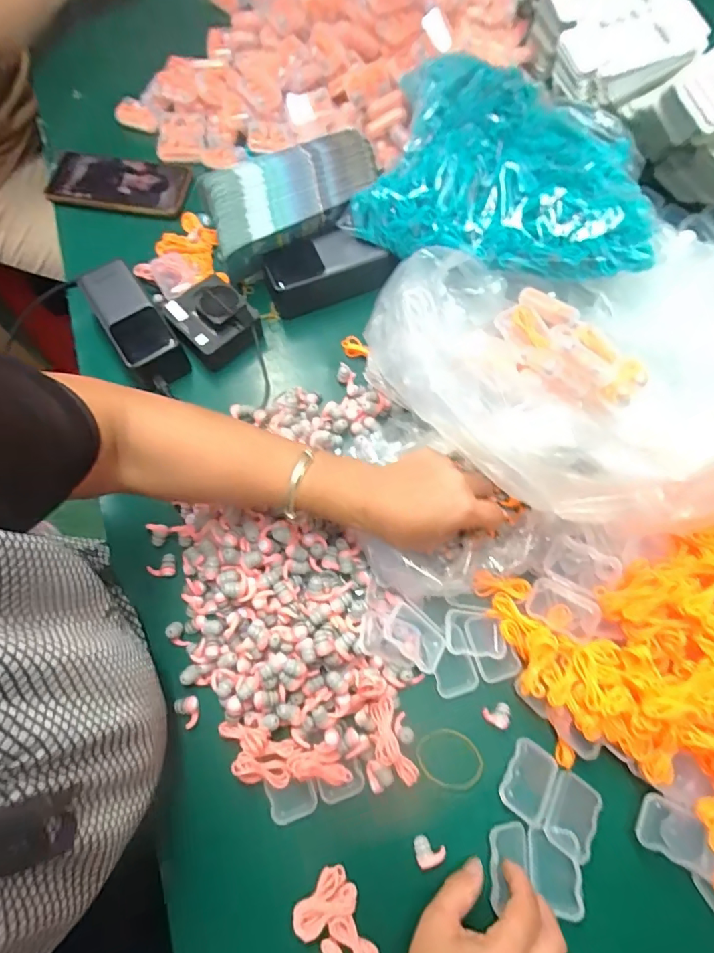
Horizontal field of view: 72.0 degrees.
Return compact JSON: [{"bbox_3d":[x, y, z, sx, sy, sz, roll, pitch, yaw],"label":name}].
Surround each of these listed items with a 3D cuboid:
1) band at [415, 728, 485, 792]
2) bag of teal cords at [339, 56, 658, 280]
[{"bbox_3d":[0.078,0.236,0.411,0.050,0.006,0.046,-17,71,-2],"label":"band"},{"bbox_3d":[0.151,-0.319,0.501,0.283,0.059,0.226,13,71,4],"label":"bag of teal cords"}]

